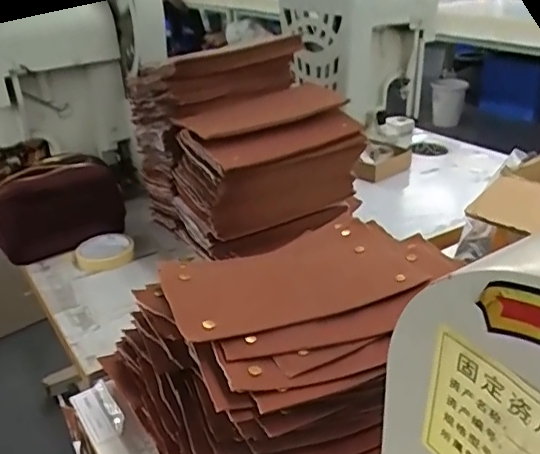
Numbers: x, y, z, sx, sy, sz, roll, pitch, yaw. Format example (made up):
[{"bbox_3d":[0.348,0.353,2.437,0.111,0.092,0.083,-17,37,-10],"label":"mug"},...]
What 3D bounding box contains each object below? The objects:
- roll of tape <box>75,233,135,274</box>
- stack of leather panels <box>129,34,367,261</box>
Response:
[{"bbox_3d":[-0.266,0.041,0.903,0.088,0.026,0.088,-2,27,1],"label":"roll of tape"},{"bbox_3d":[-0.032,-0.132,0.891,0.281,0.257,0.242,-19,31,-28],"label":"stack of leather panels"}]

